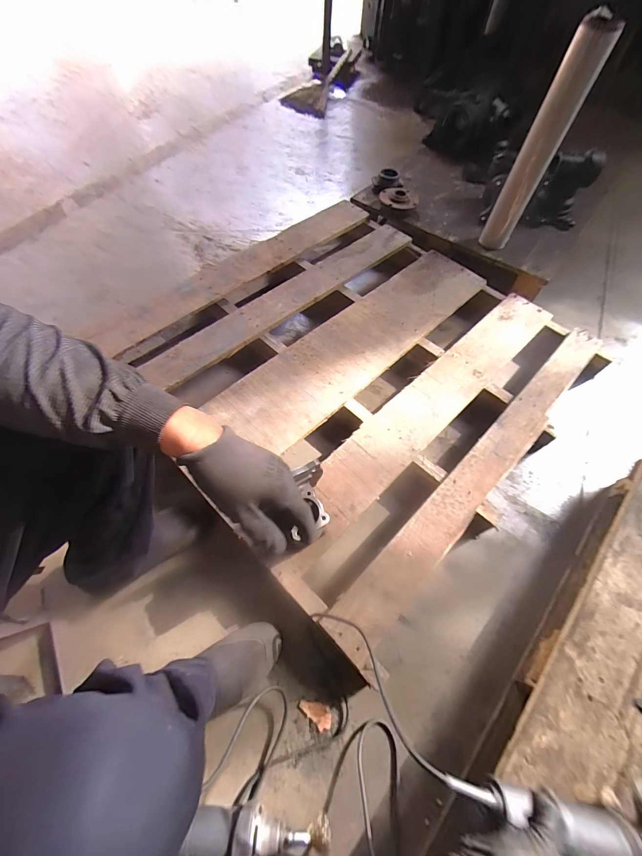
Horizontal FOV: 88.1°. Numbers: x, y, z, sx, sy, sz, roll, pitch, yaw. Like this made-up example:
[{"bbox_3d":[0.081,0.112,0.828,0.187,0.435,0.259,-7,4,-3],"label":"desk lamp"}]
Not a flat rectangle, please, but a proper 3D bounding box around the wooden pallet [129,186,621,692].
[{"bbox_3d":[0.105,-0.240,1.017,1.110,0.123,1.224,40,66,19],"label":"wooden pallet"}]

